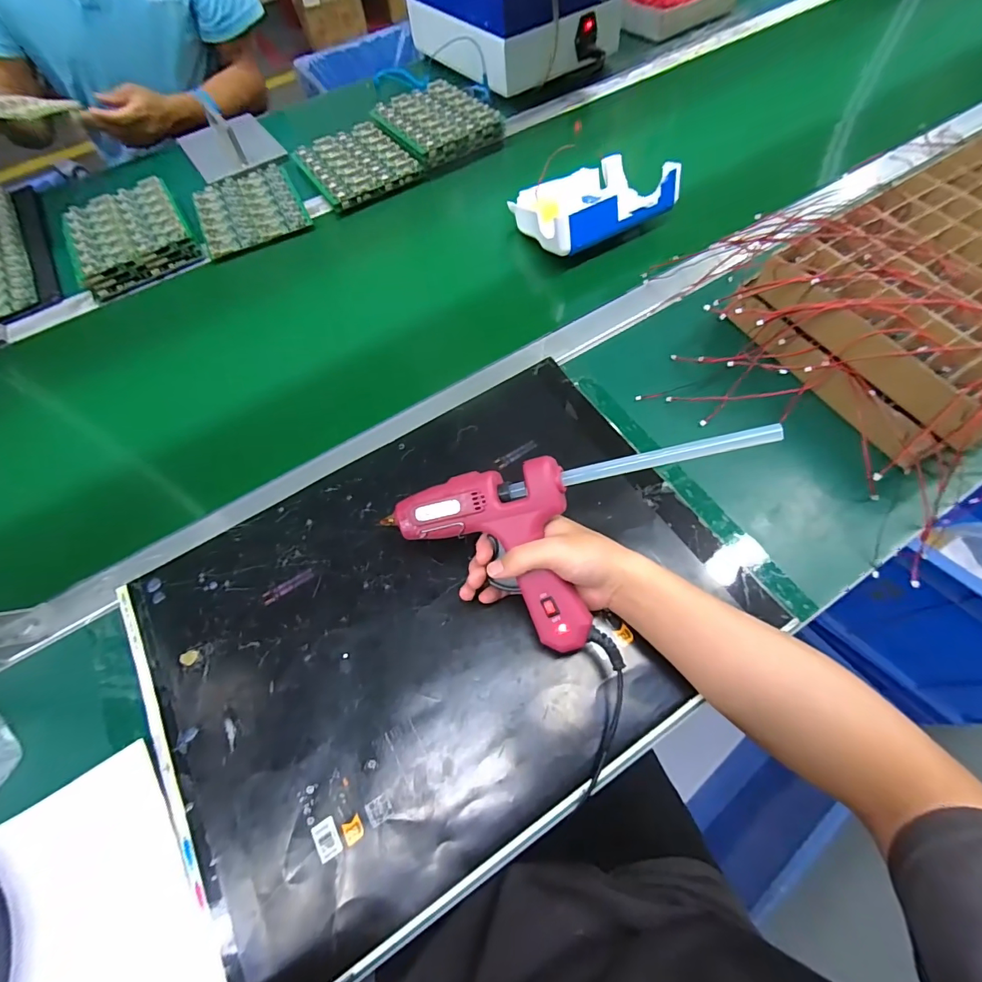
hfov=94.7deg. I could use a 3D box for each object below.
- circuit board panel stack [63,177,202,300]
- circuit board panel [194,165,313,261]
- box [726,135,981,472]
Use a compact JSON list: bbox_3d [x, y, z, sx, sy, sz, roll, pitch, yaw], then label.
[{"bbox_3d":[-0.540,-0.386,0.669,0.159,0.034,0.204,-32,65,-11],"label":"circuit board panel stack"},{"bbox_3d":[-0.368,-0.429,0.691,0.150,0.014,0.251,-25,59,-10],"label":"circuit board panel"},{"bbox_3d":[0.523,-0.228,0.484,0.465,0.098,0.256,-31,65,-11],"label":"box"}]

